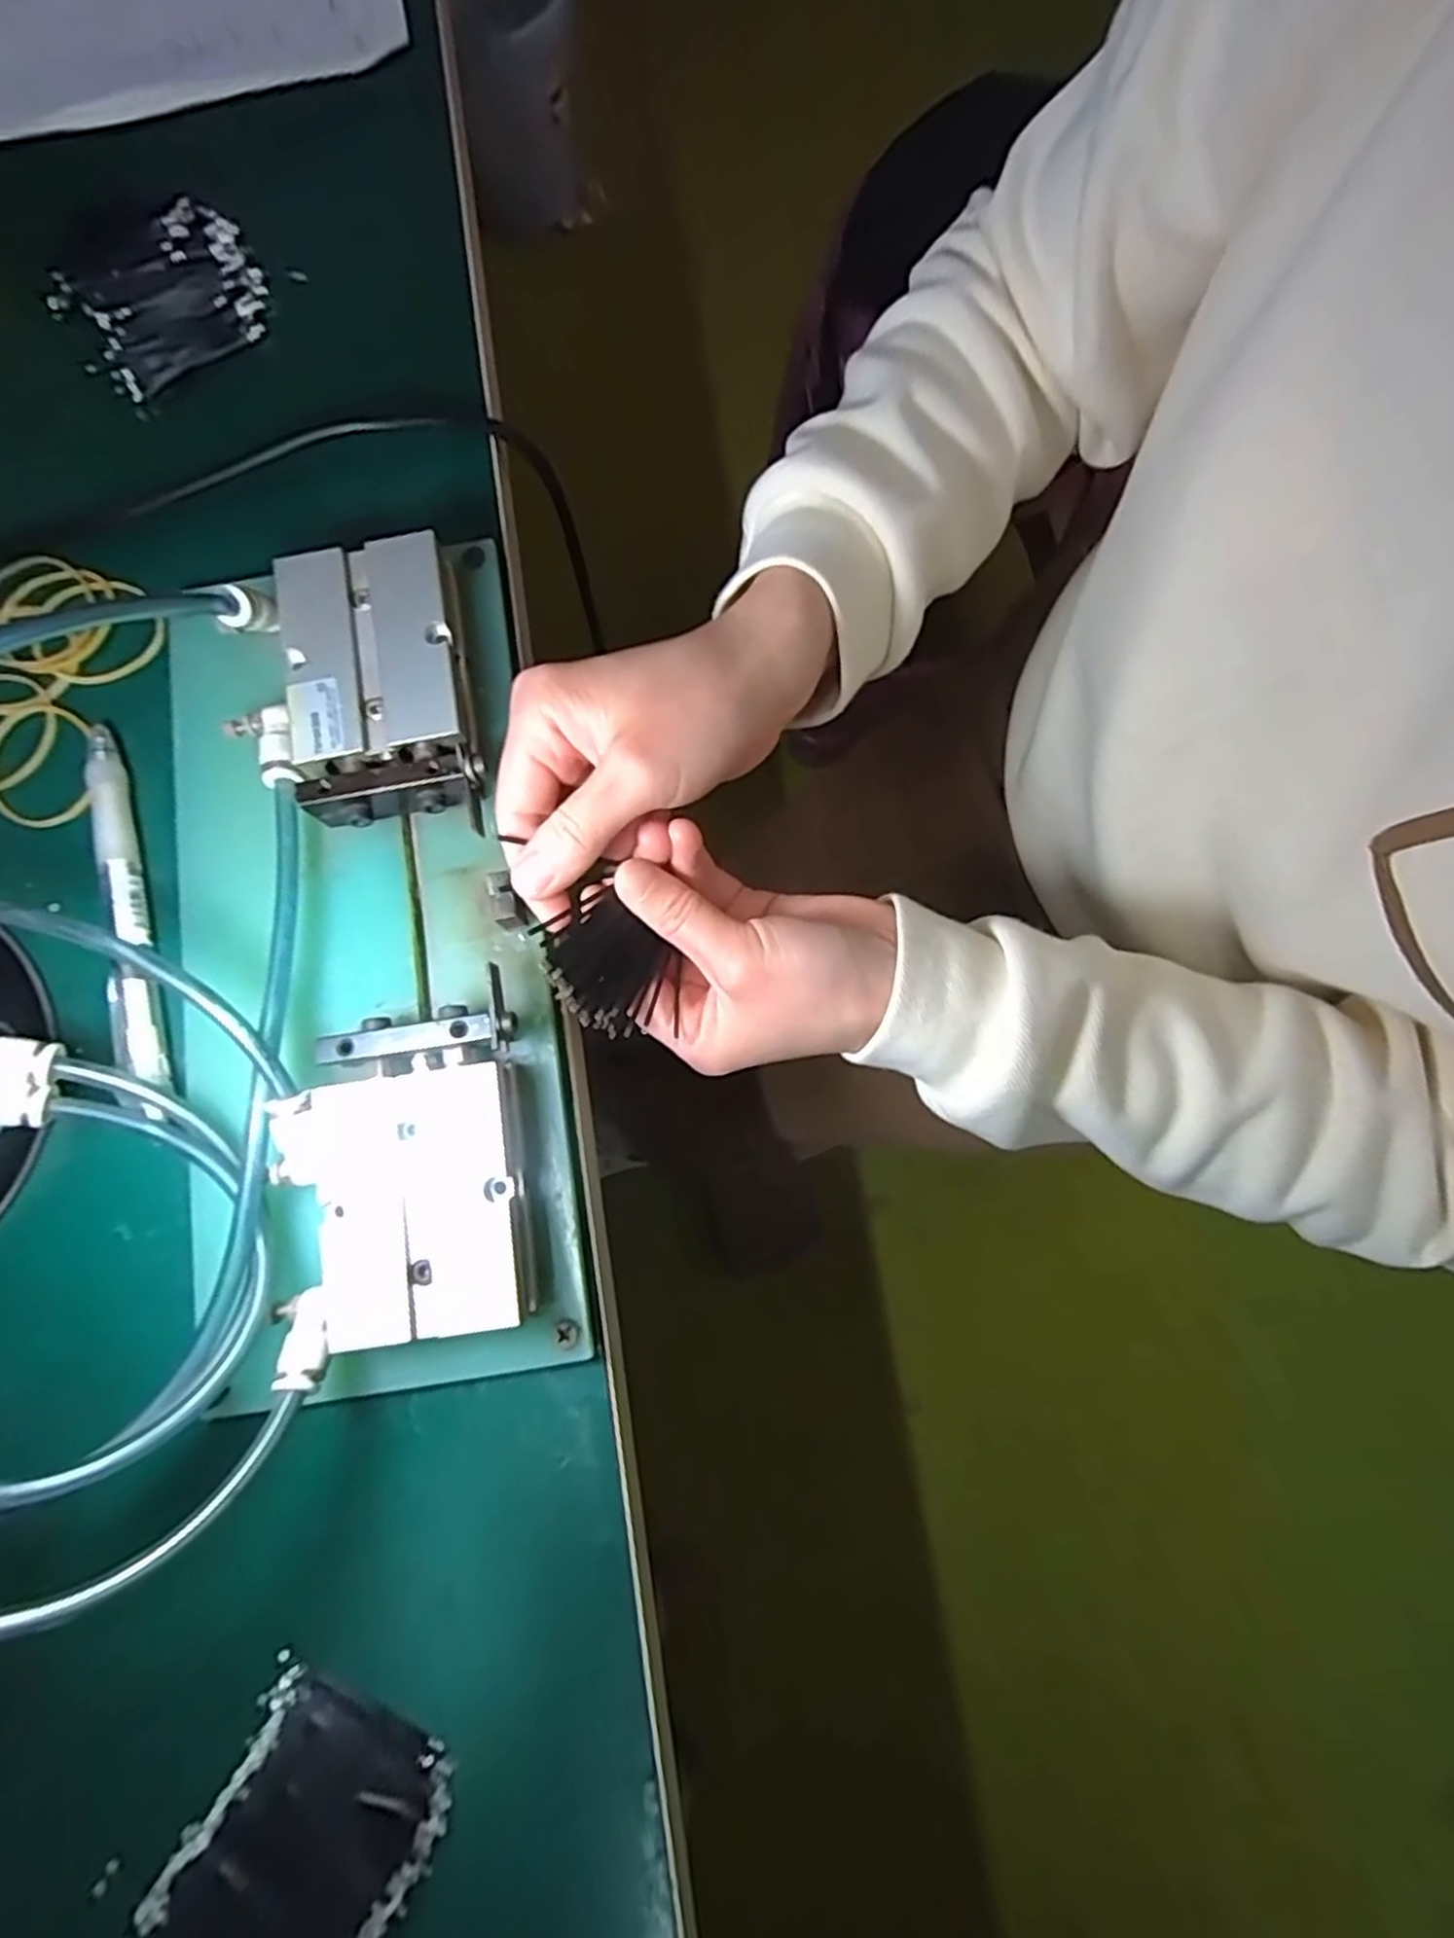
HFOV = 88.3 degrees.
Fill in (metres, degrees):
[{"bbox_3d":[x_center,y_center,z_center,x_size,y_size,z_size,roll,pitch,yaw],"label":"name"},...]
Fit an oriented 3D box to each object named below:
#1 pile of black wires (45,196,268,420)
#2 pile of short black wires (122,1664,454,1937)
[{"bbox_3d":[-0.226,-0.270,0.299,0.075,0.011,0.073,-36,82,-6],"label":"pile of black wires"},{"bbox_3d":[-0.120,0.248,0.208,0.061,0.015,0.080,30,81,5],"label":"pile of short black wires"}]

